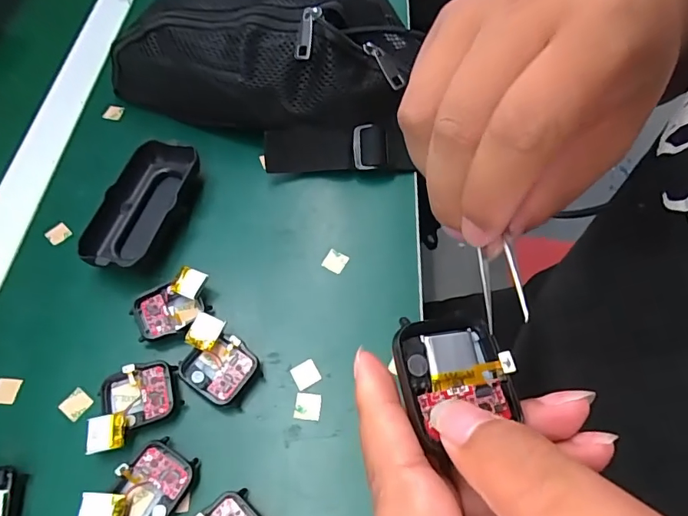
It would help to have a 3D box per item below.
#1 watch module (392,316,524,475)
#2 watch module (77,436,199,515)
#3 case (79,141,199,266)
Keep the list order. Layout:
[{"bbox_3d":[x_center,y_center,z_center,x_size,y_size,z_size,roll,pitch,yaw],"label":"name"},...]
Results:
[{"bbox_3d":[0.038,0.040,0.156,0.039,0.010,0.043,-7,59,-3],"label":"watch module"},{"bbox_3d":[-0.111,0.129,0.258,0.038,0.019,0.057,37,67,21],"label":"watch module"},{"bbox_3d":[-0.149,-0.037,0.355,0.050,0.027,0.109,12,60,9],"label":"case"}]

